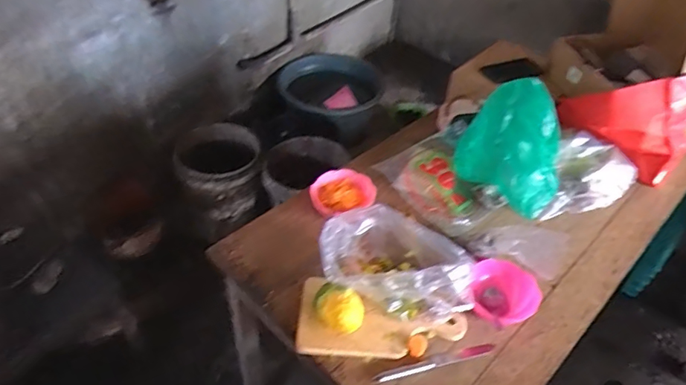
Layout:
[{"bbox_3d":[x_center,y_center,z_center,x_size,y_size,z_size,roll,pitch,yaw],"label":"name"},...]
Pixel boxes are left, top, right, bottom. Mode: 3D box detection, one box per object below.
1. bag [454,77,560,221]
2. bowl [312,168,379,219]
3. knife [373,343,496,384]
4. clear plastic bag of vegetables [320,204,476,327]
[{"bbox_3d":[0.366,-0.106,1.067,0.223,0.175,0.182,26,49,21],"label":"bag"},{"bbox_3d":[-0.002,0.000,1.085,0.132,0.050,0.112,-3,45,-7],"label":"bowl"},{"bbox_3d":[0.153,0.284,0.842,0.217,0.010,0.024,-9,46,-13],"label":"knife"},{"bbox_3d":[0.095,0.129,0.895,0.265,0.117,0.152,14,46,10],"label":"clear plastic bag of vegetables"}]

